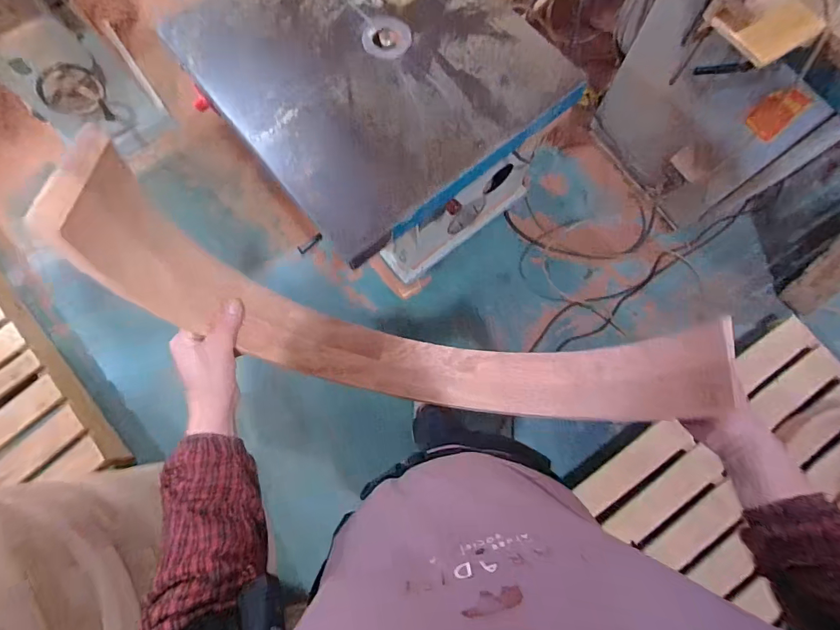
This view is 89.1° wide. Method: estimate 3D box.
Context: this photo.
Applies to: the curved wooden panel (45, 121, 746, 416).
[{"bbox_3d":[-0.034,0.021,0.472,0.561,0.345,0.111,17,76,-17],"label":"curved wooden panel"}]

